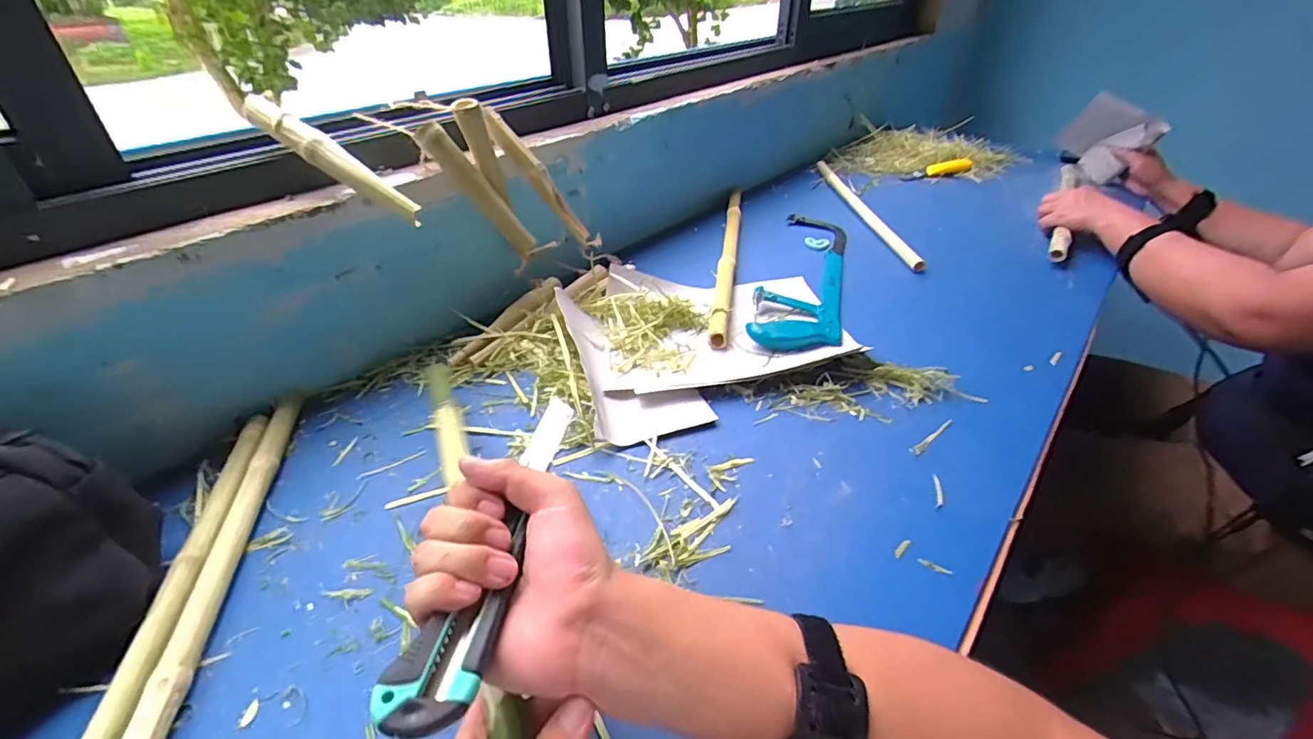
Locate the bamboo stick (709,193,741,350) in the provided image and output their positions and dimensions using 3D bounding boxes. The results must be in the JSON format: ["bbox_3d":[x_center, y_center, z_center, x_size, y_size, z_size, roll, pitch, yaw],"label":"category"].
[{"bbox_3d":[0.108,-0.175,0.825,0.025,0.021,0.476,6,39,6],"label":"bamboo stick"}]

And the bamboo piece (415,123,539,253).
[{"bbox_3d":[-0.194,-0.201,0.616,0.024,0.162,0.029,-26,34,21],"label":"bamboo piece"}]

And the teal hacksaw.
[{"bbox_3d":[0.213,-0.143,0.788,0.108,0.022,0.405,12,40,12],"label":"teal hacksaw"}]

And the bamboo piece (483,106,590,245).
[{"bbox_3d":[-0.140,-0.227,0.660,0.022,0.181,0.020,-24,31,26],"label":"bamboo piece"}]

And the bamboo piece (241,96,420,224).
[{"bbox_3d":[-0.307,-0.199,0.529,0.185,0.023,0.023,34,43,-3],"label":"bamboo piece"}]

